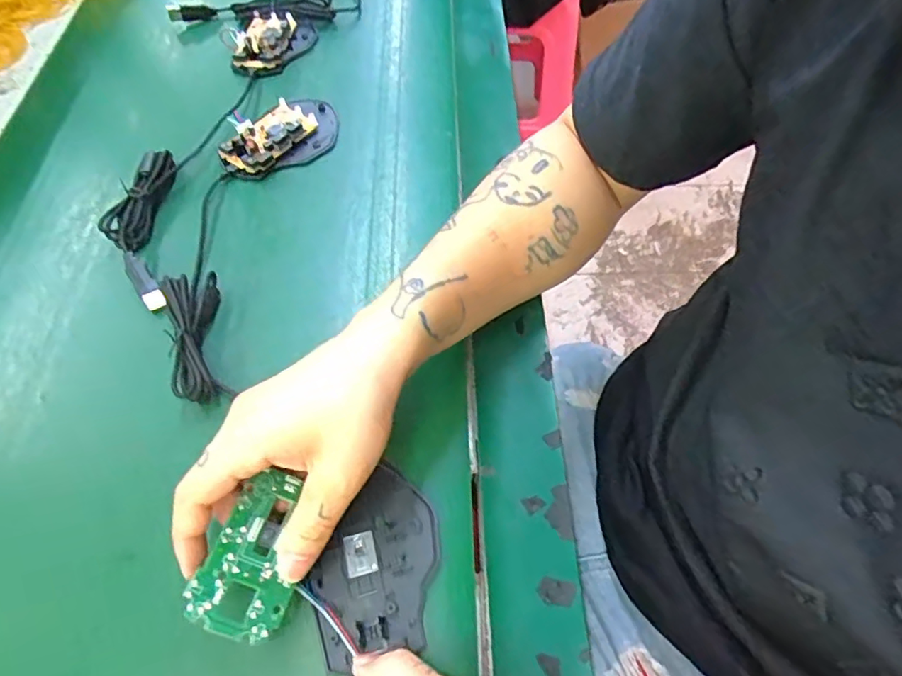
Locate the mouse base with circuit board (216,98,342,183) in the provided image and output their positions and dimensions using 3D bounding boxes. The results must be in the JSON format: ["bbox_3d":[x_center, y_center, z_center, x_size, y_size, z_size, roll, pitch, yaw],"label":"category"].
[{"bbox_3d":[-0.146,-0.174,0.465,0.102,0.018,0.070,-27,62,-14],"label":"mouse base with circuit board"}]

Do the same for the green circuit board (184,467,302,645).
[{"bbox_3d":[-0.096,0.107,0.277,0.045,0.004,0.076,28,59,-9],"label":"green circuit board"}]

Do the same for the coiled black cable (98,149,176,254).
[{"bbox_3d":[-0.238,-0.103,0.423,0.031,0.025,0.093,2,59,3],"label":"coiled black cable"}]

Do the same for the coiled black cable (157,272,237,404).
[{"bbox_3d":[-0.168,-0.005,0.361,0.033,0.029,0.102,-20,61,-10],"label":"coiled black cable"}]

